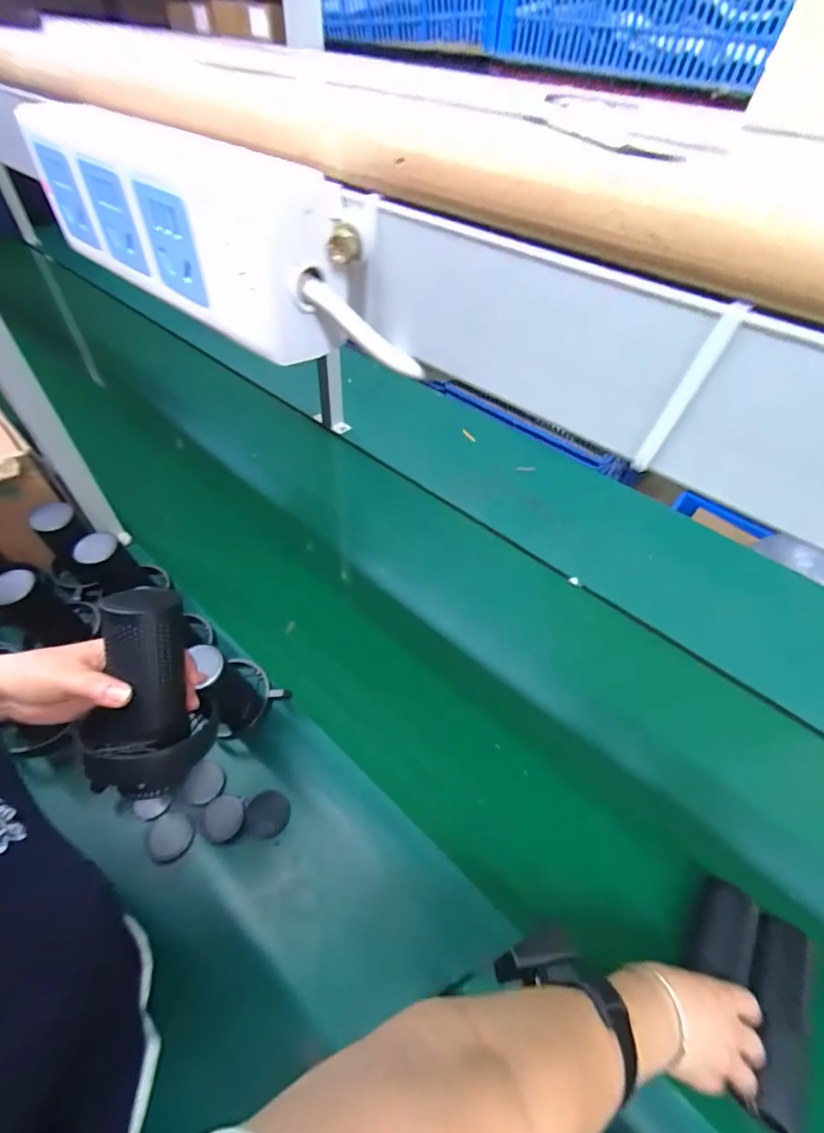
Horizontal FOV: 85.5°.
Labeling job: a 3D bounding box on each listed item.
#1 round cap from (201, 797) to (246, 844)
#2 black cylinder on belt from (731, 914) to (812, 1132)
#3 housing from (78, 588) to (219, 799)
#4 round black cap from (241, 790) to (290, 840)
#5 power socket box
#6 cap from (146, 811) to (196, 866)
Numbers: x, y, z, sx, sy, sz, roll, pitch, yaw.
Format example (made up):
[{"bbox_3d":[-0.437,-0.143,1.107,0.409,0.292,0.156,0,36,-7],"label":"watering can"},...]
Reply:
[{"bbox_3d":[-0.226,0.303,0.535,0.048,0.004,0.047,2,48,-3],"label":"round cap"},{"bbox_3d":[0.351,0.433,0.432,0.046,0.038,0.162,23,56,15],"label":"black cylinder on belt"},{"bbox_3d":[-0.207,0.095,0.354,0.080,0.159,0.072,3,12,-2],"label":"housing"},{"bbox_3d":[-0.178,0.304,0.548,0.051,0.004,0.051,2,48,-3],"label":"round black cap"},{"bbox_3d":[-0.093,-0.134,0.175,0.169,0.050,0.031,35,55,24],"label":"power socket box"},{"bbox_3d":[-0.284,0.319,0.523,0.055,0.009,0.050,1,48,-4],"label":"cap"}]

